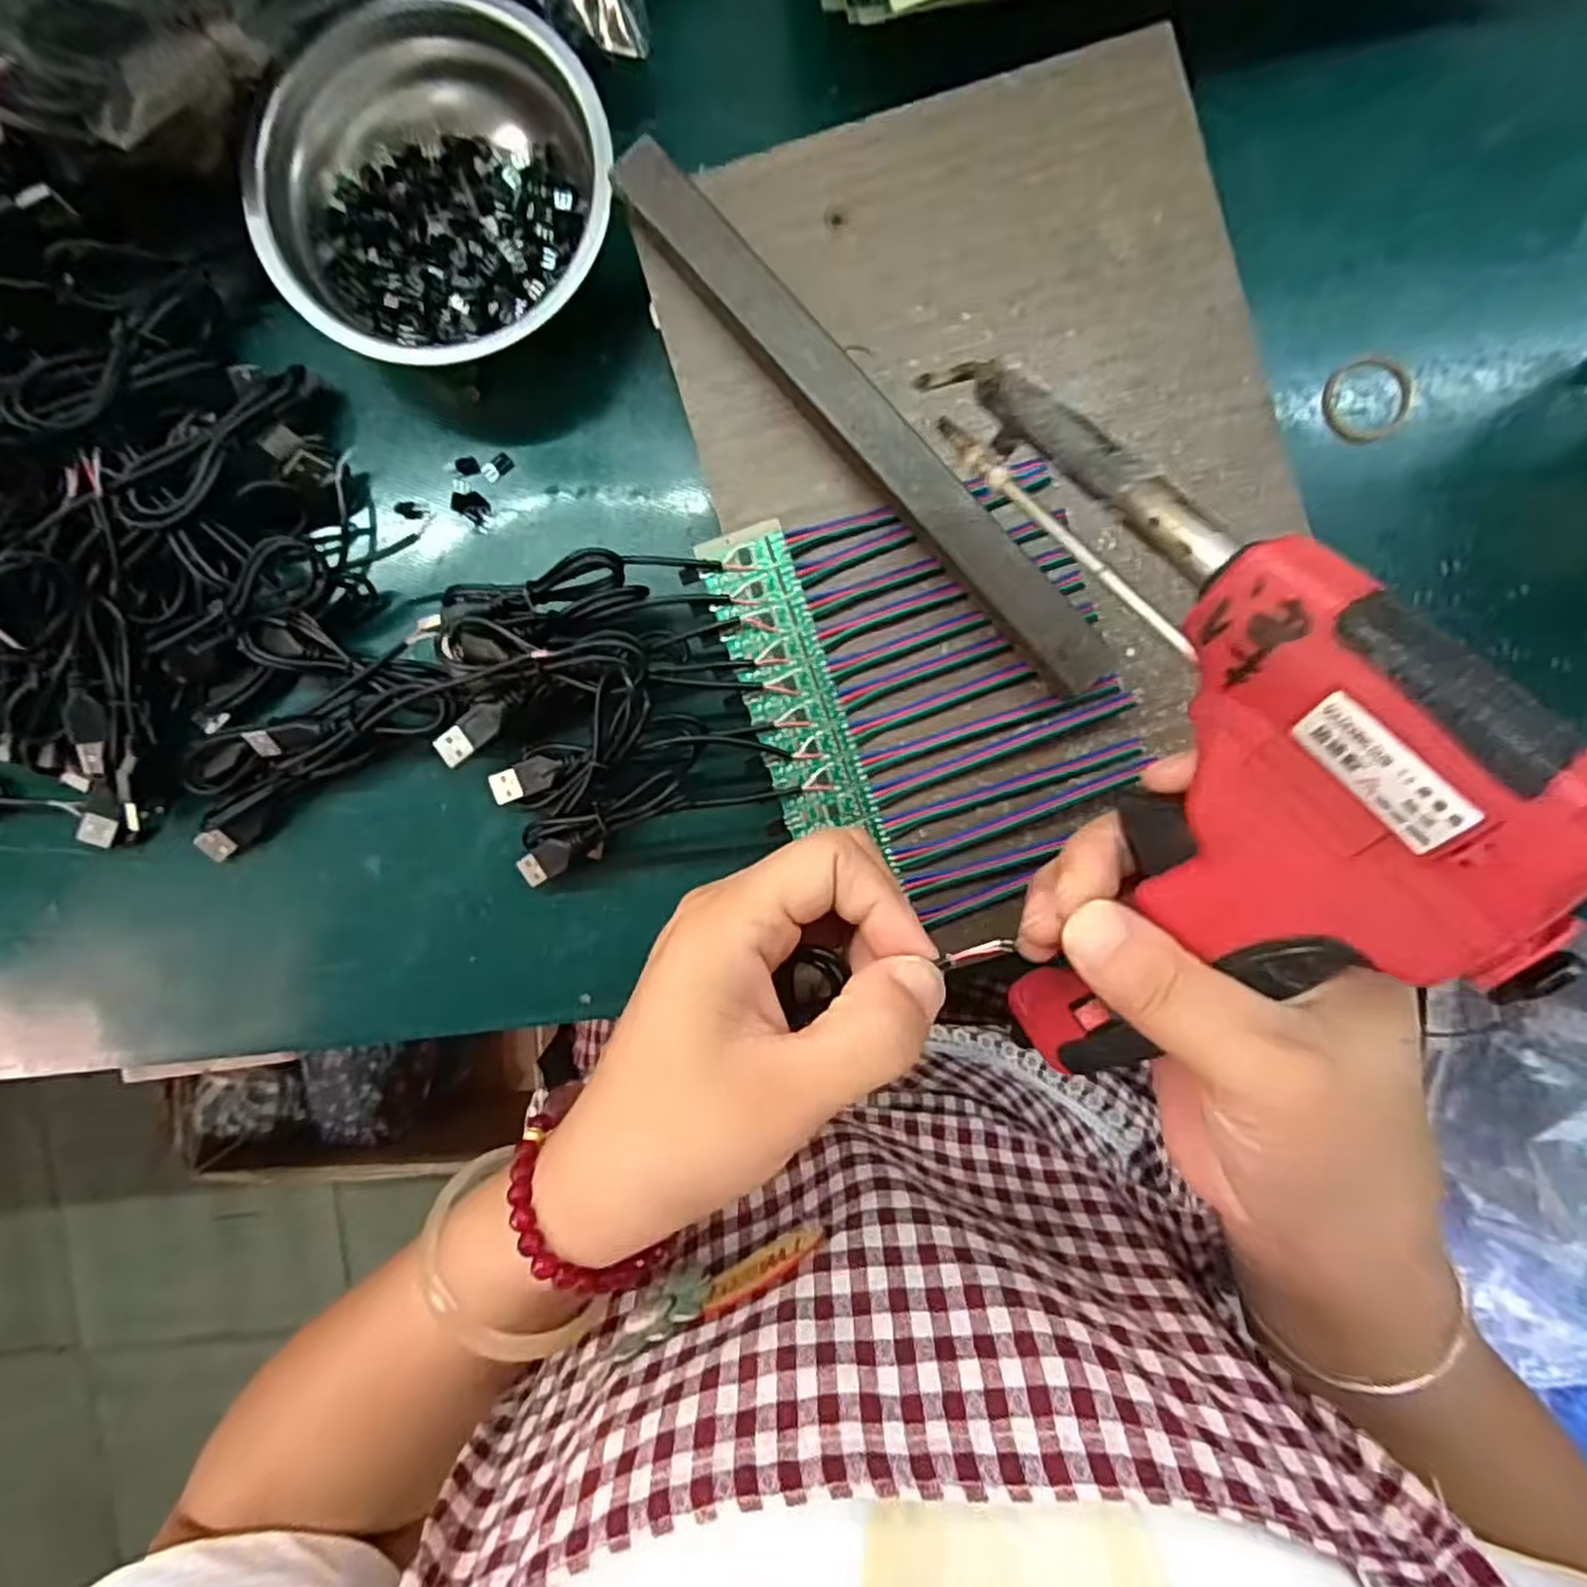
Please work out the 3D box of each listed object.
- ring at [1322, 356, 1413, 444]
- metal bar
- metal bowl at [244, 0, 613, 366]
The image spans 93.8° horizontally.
[{"bbox_3d":[0.227,-0.155,0.293,0.034,0.004,0.031,0,94,0],"label":"ring"},{"bbox_3d":[0.024,-0.125,0.257,0.022,0.019,0.231,-42,91,2],"label":"metal bar"},{"bbox_3d":[-0.127,-0.221,0.279,0.122,0.039,0.120,0,94,0],"label":"metal bowl"}]

